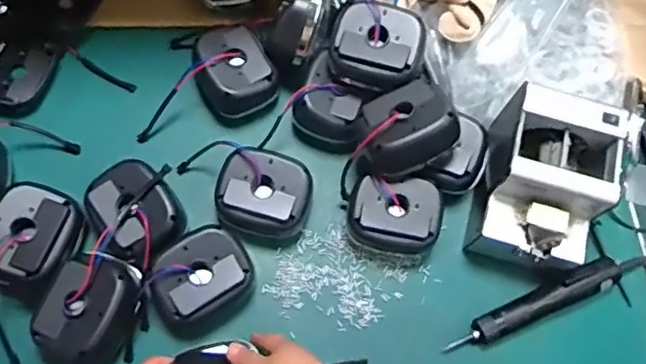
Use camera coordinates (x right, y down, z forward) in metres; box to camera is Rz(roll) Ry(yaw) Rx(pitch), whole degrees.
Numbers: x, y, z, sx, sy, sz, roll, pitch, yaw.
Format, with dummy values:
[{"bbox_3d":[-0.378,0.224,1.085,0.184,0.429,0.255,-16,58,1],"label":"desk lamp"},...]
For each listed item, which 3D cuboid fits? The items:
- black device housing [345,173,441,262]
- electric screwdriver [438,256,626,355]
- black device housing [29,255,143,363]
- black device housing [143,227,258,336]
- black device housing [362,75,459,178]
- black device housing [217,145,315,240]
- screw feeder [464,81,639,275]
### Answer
[{"bbox_3d":[0.086,0.046,0.741,0.107,0.076,0.083,6,70,0],"label":"black device housing"},{"bbox_3d":[0.260,0.152,0.727,0.237,0.041,0.043,-24,73,-11],"label":"electric screwdriver"},{"bbox_3d":[-0.274,0.152,0.691,0.098,0.079,0.129,26,71,7],"label":"black device housing"},{"bbox_3d":[-0.150,0.118,0.702,0.125,0.074,0.098,-36,76,-14],"label":"black device housing"},{"bbox_3d":[0.097,-0.065,0.711,0.117,0.057,0.092,-21,51,9],"label":"black device housing"},{"bbox_3d":[-0.072,0.016,0.742,0.114,0.071,0.095,10,70,1],"label":"black device housing"},{"bbox_3d":[0.267,0.000,0.725,0.138,0.138,0.190,14,70,3],"label":"screw feeder"}]

